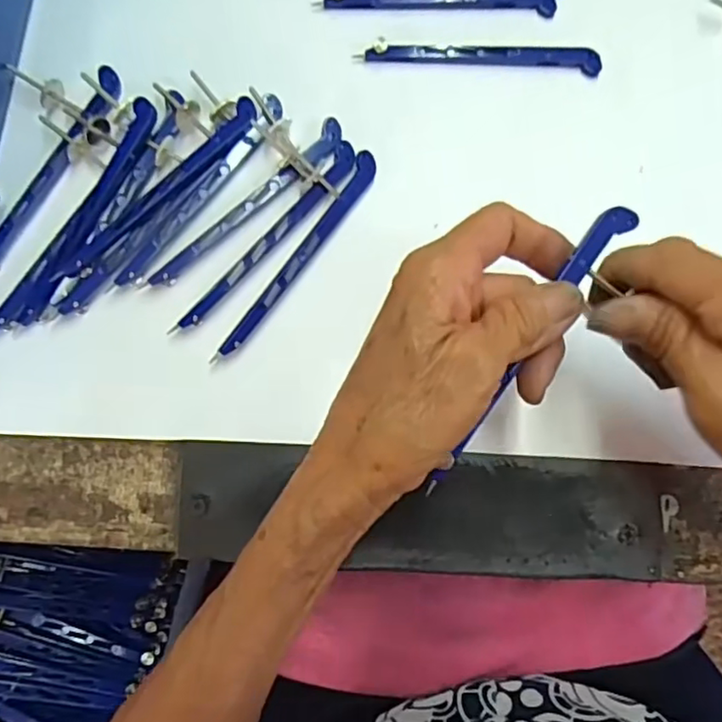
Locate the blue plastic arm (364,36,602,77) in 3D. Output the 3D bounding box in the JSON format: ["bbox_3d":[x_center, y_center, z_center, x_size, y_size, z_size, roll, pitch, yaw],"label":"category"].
[{"bbox_3d":[0.065,-0.161,0.320,0.121,0.007,0.016,3,81,-1],"label":"blue plastic arm"}]

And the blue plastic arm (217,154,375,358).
[{"bbox_3d":[-0.029,-0.053,0.295,0.012,0.006,0.120,34,82,4],"label":"blue plastic arm"}]

